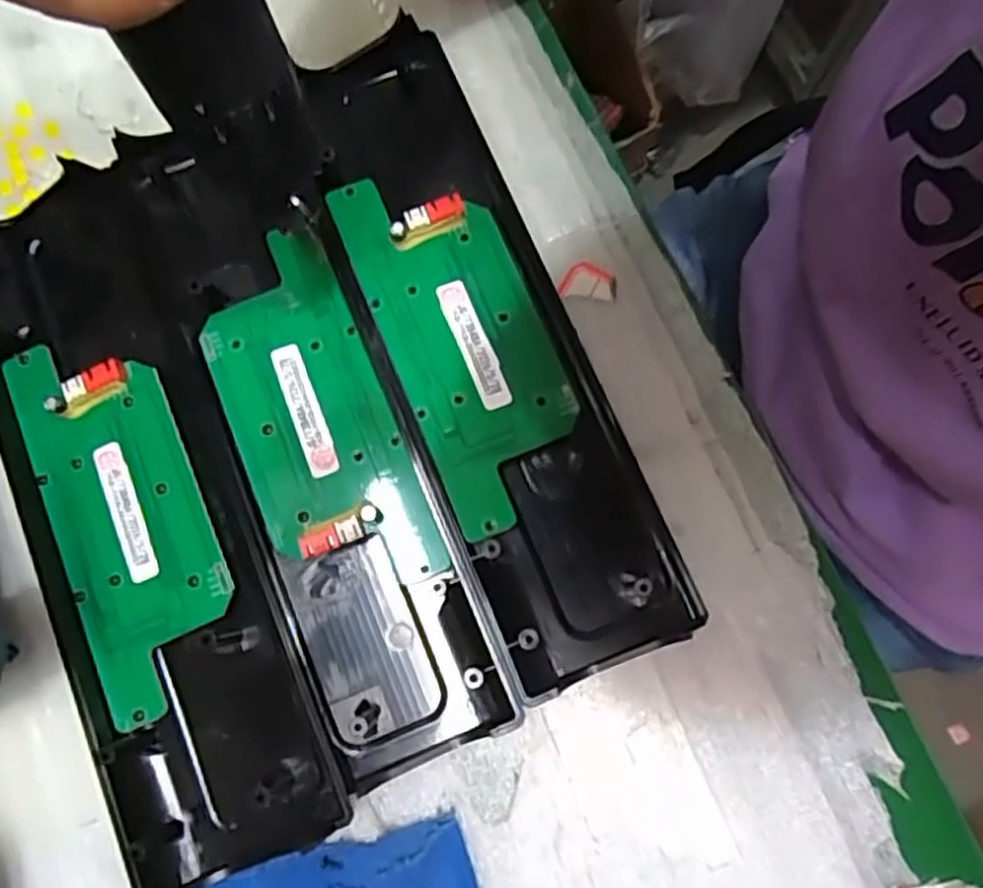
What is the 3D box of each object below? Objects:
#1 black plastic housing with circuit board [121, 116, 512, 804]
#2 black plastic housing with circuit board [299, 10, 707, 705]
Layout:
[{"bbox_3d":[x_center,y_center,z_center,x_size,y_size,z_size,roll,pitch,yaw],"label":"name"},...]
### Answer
[{"bbox_3d":[-0.062,-0.007,0.262,0.066,0.022,0.230,-22,79,-5],"label":"black plastic housing with circuit board"},{"bbox_3d":[-0.005,-0.040,0.274,0.065,0.019,0.242,-22,79,-5],"label":"black plastic housing with circuit board"}]

